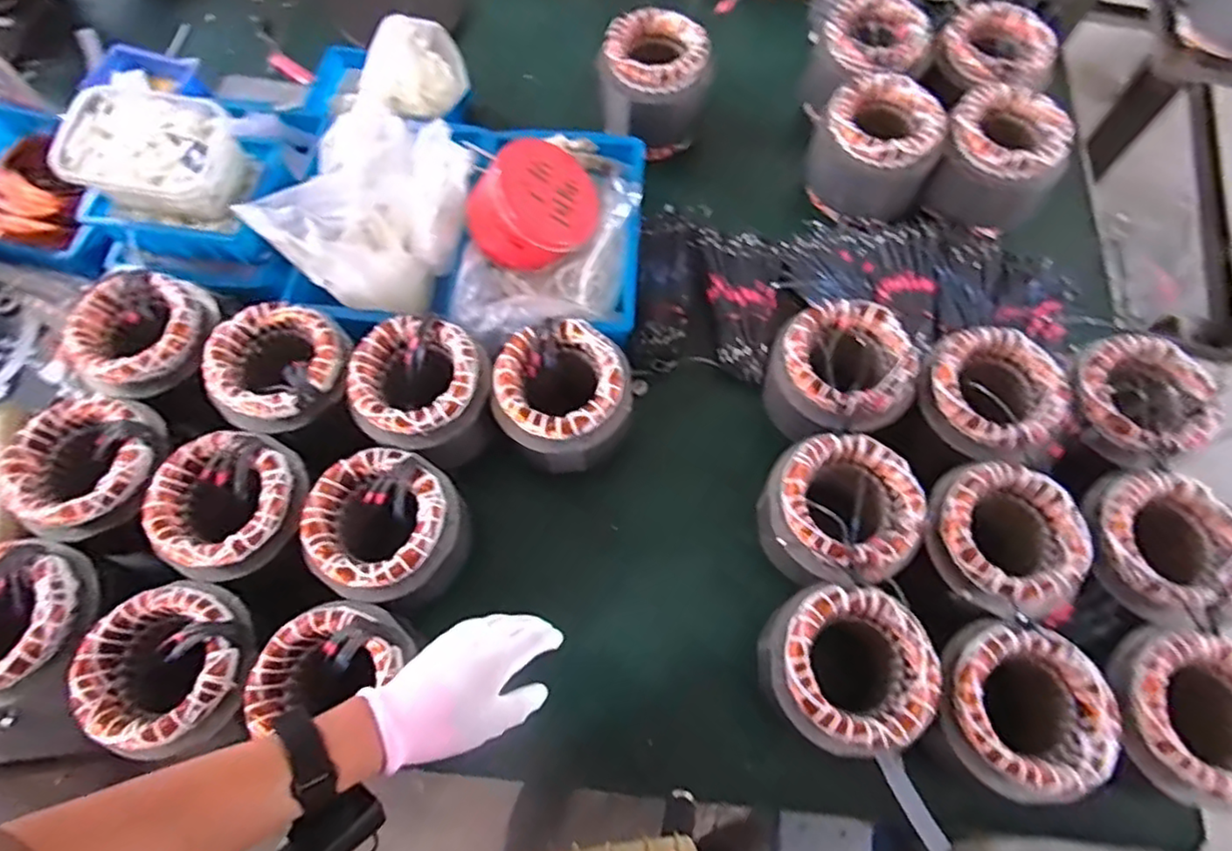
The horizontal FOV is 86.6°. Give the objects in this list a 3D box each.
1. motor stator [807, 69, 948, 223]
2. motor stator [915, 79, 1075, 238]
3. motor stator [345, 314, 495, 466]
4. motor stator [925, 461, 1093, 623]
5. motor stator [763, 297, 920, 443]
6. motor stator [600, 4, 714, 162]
[{"bbox_3d":[0.332,-0.356,0.839,0.150,0.100,0.144,25,70,11],"label":"motor stator"},{"bbox_3d":[0.482,-0.335,0.826,0.142,0.096,0.142,35,73,14],"label":"motor stator"},{"bbox_3d":[-0.208,-0.030,0.722,0.141,0.117,0.142,-36,72,-13],"label":"motor stator"},{"bbox_3d":[0.369,0.110,0.639,0.130,0.076,0.126,0,68,1],"label":"motor stator"},{"bbox_3d":[0.241,-0.054,0.719,0.136,0.105,0.135,0,68,1],"label":"motor stator"},{"bbox_3d":[0.052,-0.459,0.891,0.143,0.121,0.148,6,68,3],"label":"motor stator"}]

